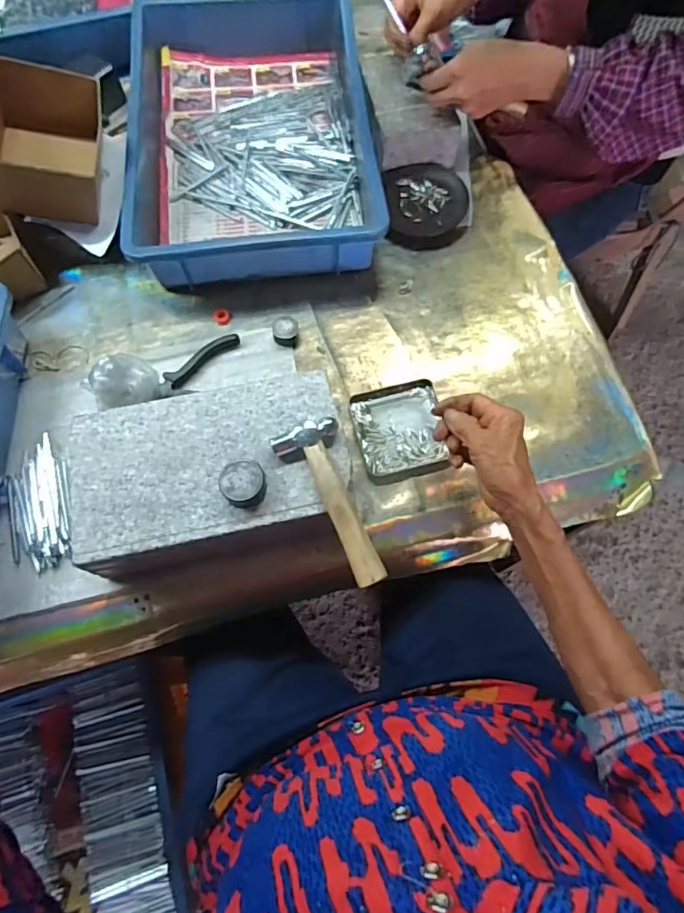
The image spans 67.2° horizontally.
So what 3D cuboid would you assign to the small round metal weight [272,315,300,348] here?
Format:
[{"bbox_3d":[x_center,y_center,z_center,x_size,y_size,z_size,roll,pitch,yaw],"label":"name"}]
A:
[{"bbox_3d":[-0.064,-0.144,0.585,0.029,0.017,0.032,-1,69,-1],"label":"small round metal weight"}]

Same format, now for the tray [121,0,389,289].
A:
[{"bbox_3d":[-0.114,-0.431,0.666,0.285,0.078,0.461,-5,69,-3],"label":"tray"}]

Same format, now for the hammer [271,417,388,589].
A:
[{"bbox_3d":[-0.001,0.036,0.437,0.056,0.022,0.146,-27,71,-10],"label":"hammer"}]

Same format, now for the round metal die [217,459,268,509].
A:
[{"bbox_3d":[-0.085,0.023,0.443,0.036,0.023,0.036,0,69,0],"label":"round metal die"}]

